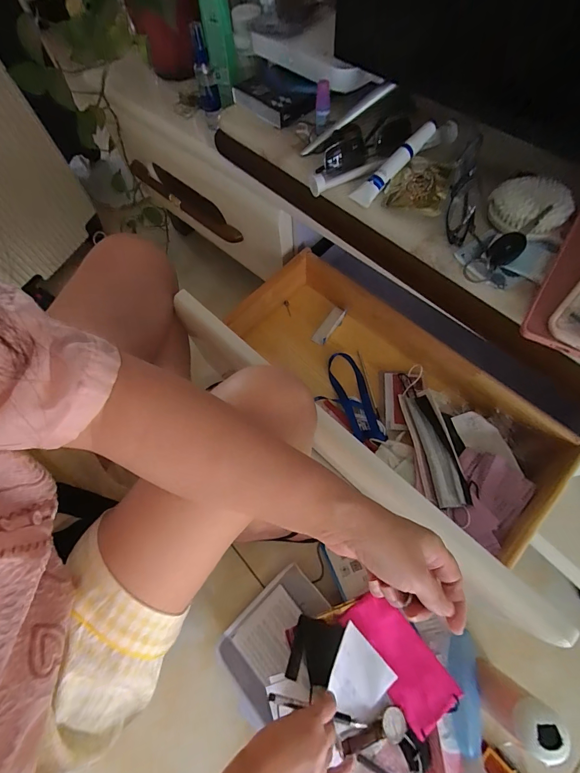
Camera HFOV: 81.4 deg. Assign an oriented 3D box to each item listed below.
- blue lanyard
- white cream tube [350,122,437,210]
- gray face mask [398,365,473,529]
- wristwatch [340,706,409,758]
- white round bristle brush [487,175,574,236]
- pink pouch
[{"bbox_3d":[0.095,0.022,0.578,0.089,0.022,0.171,-14,66,-3],"label":"blue lanyard"},{"bbox_3d":[0.127,-0.270,0.411,0.129,0.016,0.026,-46,71,-1],"label":"white cream tube"},{"bbox_3d":[0.217,0.079,0.521,0.052,0.034,0.239,-6,66,0],"label":"gray face mask"},{"bbox_3d":[0.120,0.487,0.472,0.107,0.020,0.036,-1,63,-23],"label":"wristwatch"},{"bbox_3d":[0.258,-0.194,0.364,0.075,0.026,0.068,10,67,7],"label":"white round bristle brush"},{"bbox_3d":[0.170,0.421,0.530,0.090,0.028,0.176,-35,69,-12],"label":"pink pouch"}]

